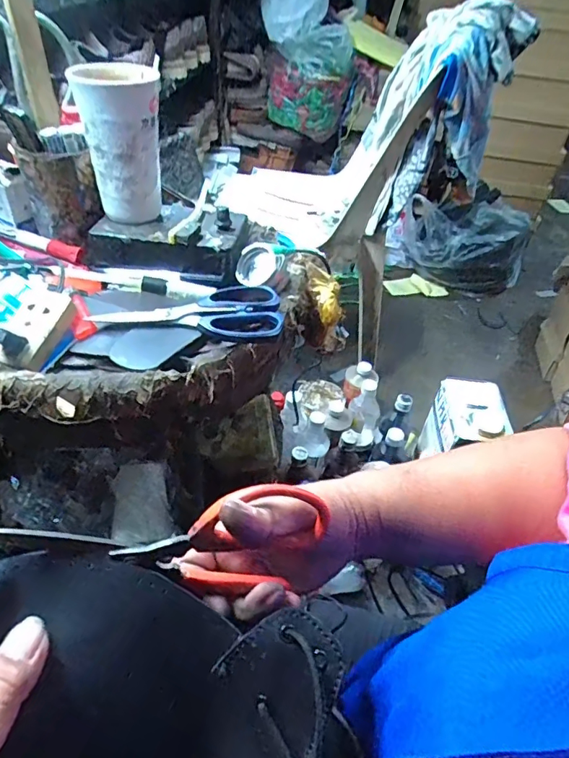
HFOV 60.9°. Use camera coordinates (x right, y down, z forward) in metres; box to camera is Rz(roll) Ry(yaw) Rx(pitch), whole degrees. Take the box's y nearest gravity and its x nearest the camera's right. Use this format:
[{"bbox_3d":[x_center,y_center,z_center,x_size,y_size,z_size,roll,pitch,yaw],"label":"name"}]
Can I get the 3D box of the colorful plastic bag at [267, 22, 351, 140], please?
[{"bbox_3d":[0.077,-0.939,1.548,0.246,0.308,0.093,4,44,-2],"label":"colorful plastic bag"}]

